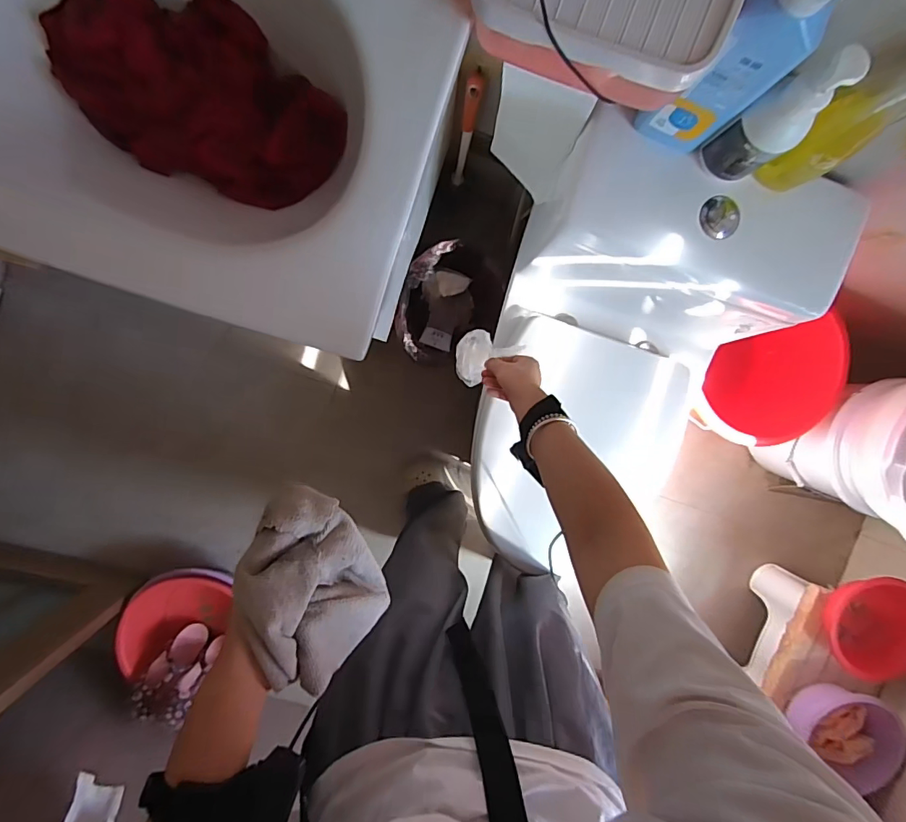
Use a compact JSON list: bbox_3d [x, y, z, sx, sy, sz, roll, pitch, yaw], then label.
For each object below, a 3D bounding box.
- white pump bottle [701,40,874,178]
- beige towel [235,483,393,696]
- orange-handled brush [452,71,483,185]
[{"bbox_3d":[0.374,-0.329,0.552,0.068,0.175,0.066,-34,96,2],"label":"white pump bottle"},{"bbox_3d":[-0.123,0.149,0.414,0.036,0.125,0.148,-19,106,41],"label":"beige towel"},{"bbox_3d":[0.023,-0.508,0.897,0.027,0.328,0.024,5,96,-2],"label":"orange-handled brush"}]

